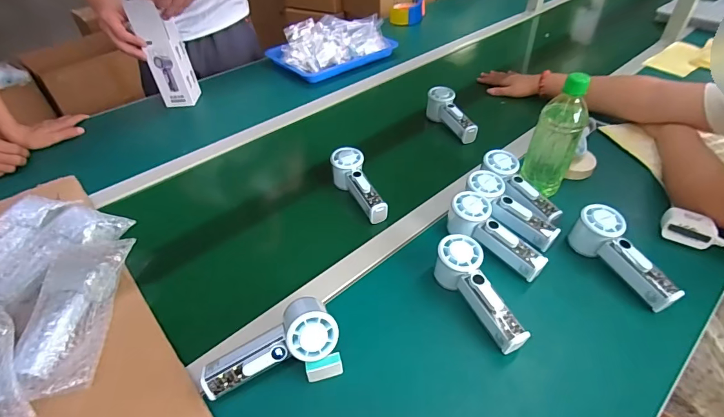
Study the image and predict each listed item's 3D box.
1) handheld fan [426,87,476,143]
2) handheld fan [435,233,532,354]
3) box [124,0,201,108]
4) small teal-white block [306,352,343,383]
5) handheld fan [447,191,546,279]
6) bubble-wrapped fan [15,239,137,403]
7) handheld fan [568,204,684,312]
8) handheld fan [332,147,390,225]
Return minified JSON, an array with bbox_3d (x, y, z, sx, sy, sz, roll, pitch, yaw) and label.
[{"bbox_3d":[0.196,-0.196,0.826,0.050,0.064,0.159,-20,57,-16],"label":"handheld fan"},{"bbox_3d":[0.151,0.112,0.501,0.052,0.059,0.156,-19,58,-16],"label":"handheld fan"},{"bbox_3d":[-0.464,-0.357,0.918,0.085,0.252,0.053,-2,42,2],"label":"box"},{"bbox_3d":[-0.043,0.184,0.442,0.042,0.023,0.016,-17,44,-13],"label":"small teal-white block"},{"bbox_3d":[0.195,0.042,0.569,0.054,0.057,0.158,-32,64,-27],"label":"handheld fan"},{"bbox_3d":[-0.367,0.132,0.488,0.082,0.059,0.199,-6,42,-2],"label":"bubble-wrapped fan"},{"bbox_3d":[0.363,0.069,0.537,0.047,0.069,0.157,-19,58,-16],"label":"handheld fan"},{"bbox_3d":[-0.009,-0.040,0.656,0.056,0.057,0.152,-15,43,-11],"label":"handheld fan"}]

